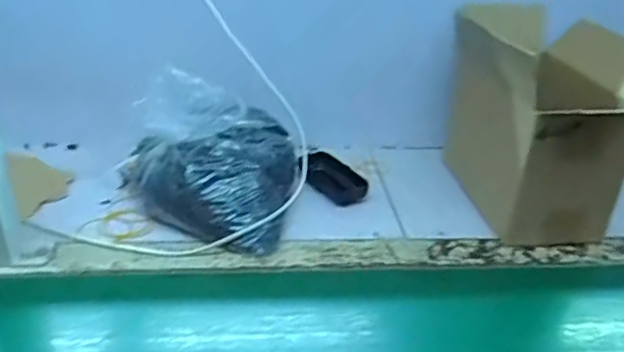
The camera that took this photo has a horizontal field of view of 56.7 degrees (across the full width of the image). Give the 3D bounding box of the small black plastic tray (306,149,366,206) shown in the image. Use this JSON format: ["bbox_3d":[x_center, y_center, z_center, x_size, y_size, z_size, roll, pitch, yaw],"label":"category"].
[{"bbox_3d":[0.028,0.002,0.762,0.043,0.034,0.089,-20,37,-35],"label":"small black plastic tray"}]

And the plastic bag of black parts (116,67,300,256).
[{"bbox_3d":[-0.133,-0.035,0.692,0.258,0.139,0.164,15,32,20],"label":"plastic bag of black parts"}]

